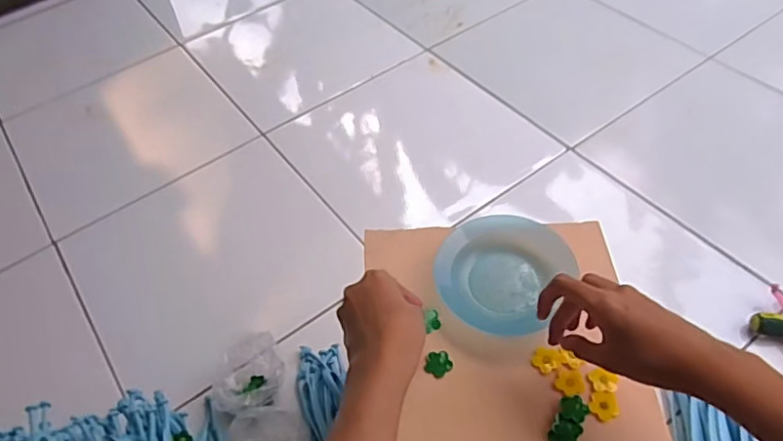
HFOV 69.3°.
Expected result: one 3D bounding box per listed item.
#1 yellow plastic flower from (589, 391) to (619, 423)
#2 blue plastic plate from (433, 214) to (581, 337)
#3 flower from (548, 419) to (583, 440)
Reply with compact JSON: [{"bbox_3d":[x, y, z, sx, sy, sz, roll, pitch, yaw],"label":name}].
[{"bbox_3d":[0.176,0.153,0.468,0.024,0.004,0.024,-3,51,3],"label":"yellow plastic flower"},{"bbox_3d":[0.105,0.047,0.545,0.114,0.012,0.118,-2,70,6],"label":"blue plastic plate"},{"bbox_3d":[0.139,0.172,0.454,0.023,0.005,0.026,21,57,21],"label":"flower"}]

